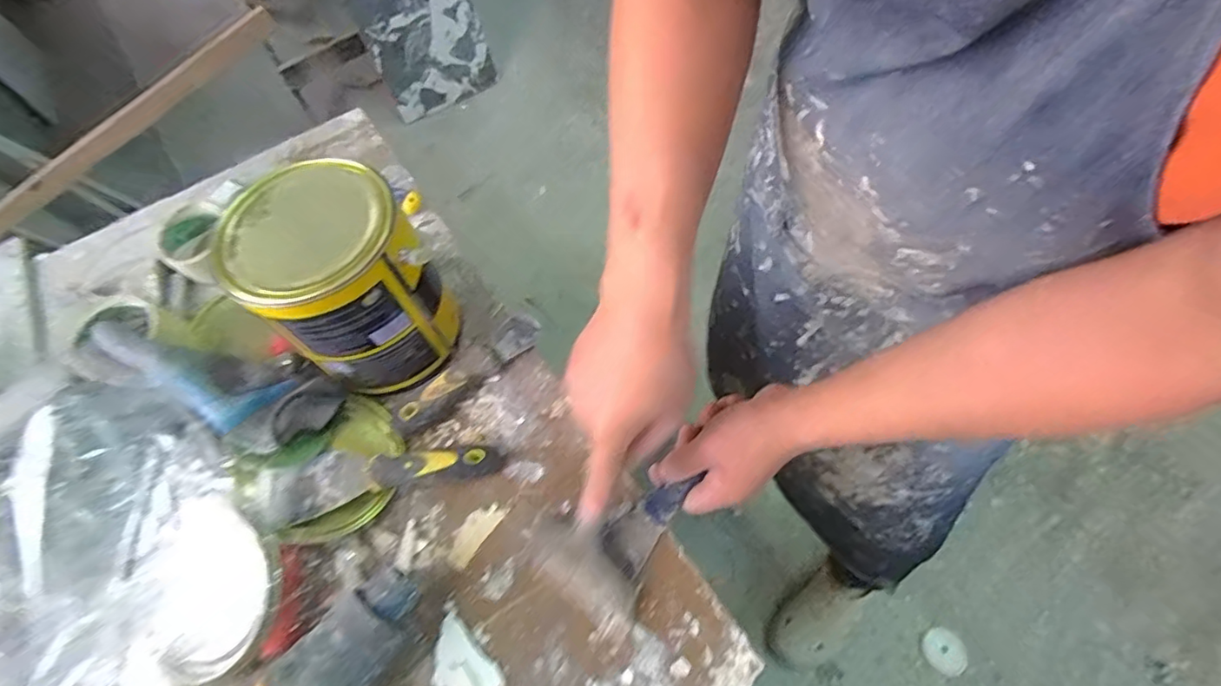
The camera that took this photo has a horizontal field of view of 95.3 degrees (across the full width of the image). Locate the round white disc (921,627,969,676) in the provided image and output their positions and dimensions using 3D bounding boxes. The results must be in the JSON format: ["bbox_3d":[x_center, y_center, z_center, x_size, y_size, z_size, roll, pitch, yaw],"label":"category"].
[{"bbox_3d":[0.601,0.553,1.000,0.070,0.012,0.072,-2,61,3],"label":"round white disc"}]

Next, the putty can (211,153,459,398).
[{"bbox_3d":[-0.225,-0.048,0.491,0.126,0.168,0.135,-2,61,3],"label":"putty can"}]

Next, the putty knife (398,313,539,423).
[{"bbox_3d":[-0.135,0.021,0.535,0.155,0.023,0.038,-41,66,-17],"label":"putty knife"}]

